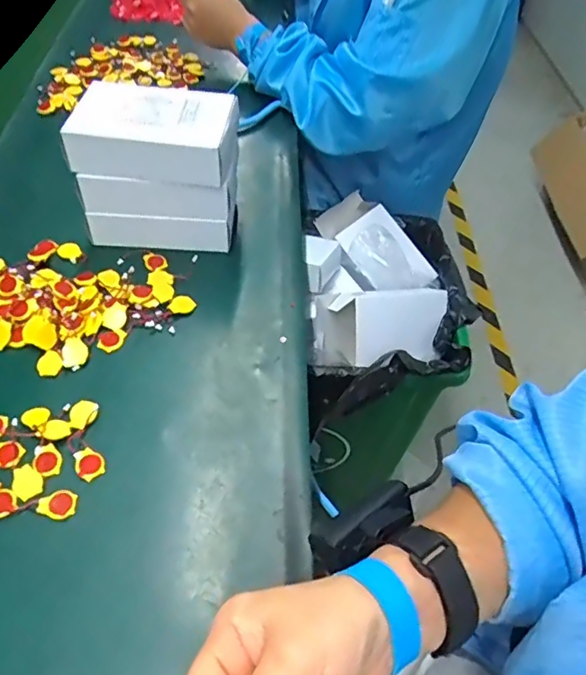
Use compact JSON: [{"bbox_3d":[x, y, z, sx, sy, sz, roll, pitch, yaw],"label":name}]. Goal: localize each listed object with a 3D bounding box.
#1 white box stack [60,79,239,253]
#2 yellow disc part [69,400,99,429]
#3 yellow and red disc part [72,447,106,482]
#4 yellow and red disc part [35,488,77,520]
[{"bbox_3d":[-0.124,-0.163,0.537,0.143,0.122,0.097,4,51,0],"label":"white box stack"},{"bbox_3d":[-0.163,0.060,0.431,0.021,0.006,0.025,-11,52,-12],"label":"yellow disc part"},{"bbox_3d":[-0.149,0.093,0.405,0.022,0.005,0.020,33,57,22],"label":"yellow and red disc part"},{"bbox_3d":[-0.165,0.116,0.385,0.025,0.004,0.020,-2,51,-4],"label":"yellow and red disc part"}]

